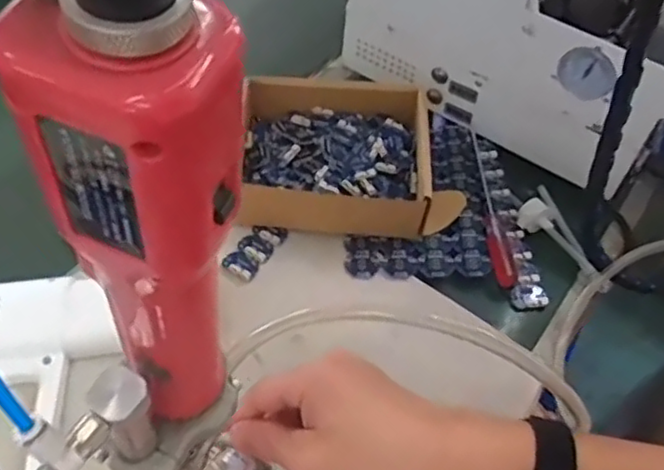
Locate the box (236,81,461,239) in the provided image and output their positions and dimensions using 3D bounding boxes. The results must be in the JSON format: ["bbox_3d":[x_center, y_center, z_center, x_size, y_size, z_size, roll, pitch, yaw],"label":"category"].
[{"bbox_3d":[0.015,-0.074,0.578,0.182,0.048,0.154,1,52,-3],"label":"box"}]

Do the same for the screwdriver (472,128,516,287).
[{"bbox_3d":[0.134,-0.029,0.571,0.018,0.012,0.163,-2,53,-6],"label":"screwdriver"}]

